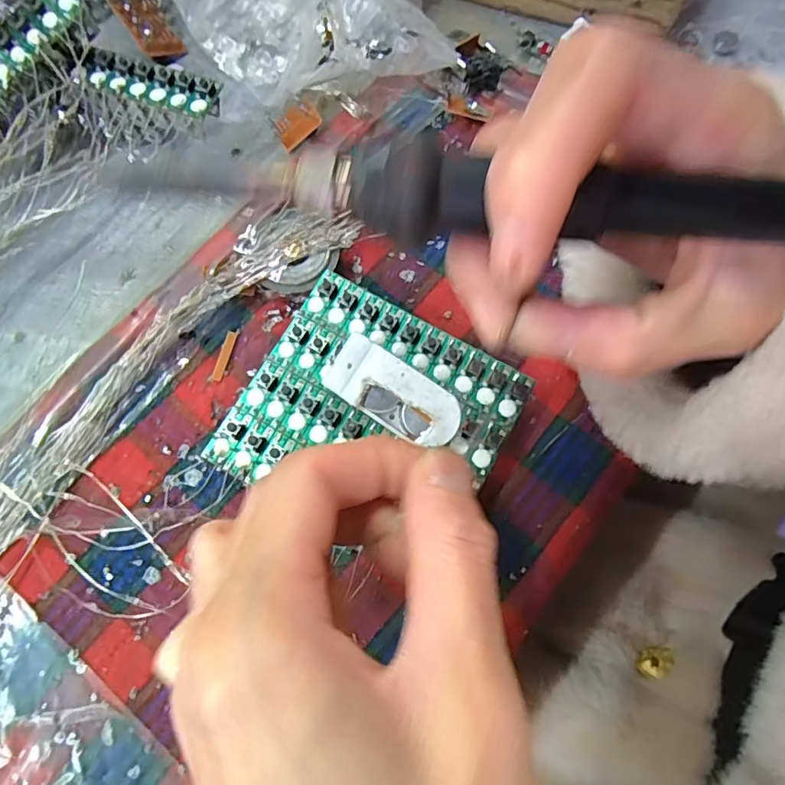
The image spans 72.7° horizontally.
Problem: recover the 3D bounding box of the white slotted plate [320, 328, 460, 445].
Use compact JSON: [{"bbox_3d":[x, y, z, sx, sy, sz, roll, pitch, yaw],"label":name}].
[{"bbox_3d":[0.000,0.000,0.194,0.050,0.005,0.023,33,98,8],"label":"white slotted plate"}]

